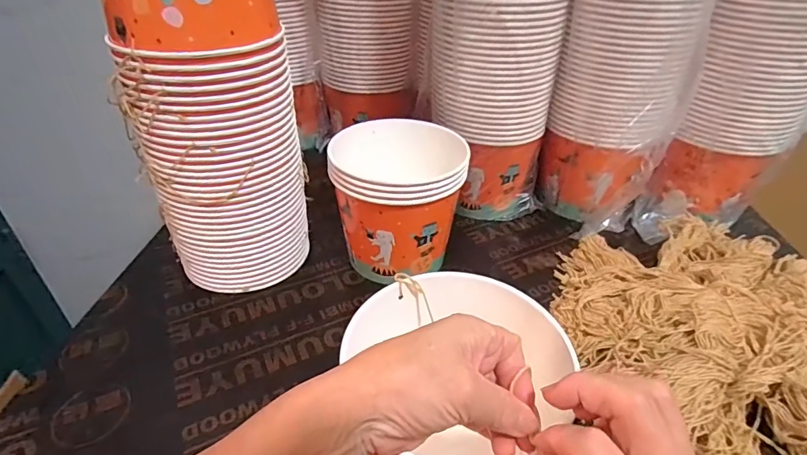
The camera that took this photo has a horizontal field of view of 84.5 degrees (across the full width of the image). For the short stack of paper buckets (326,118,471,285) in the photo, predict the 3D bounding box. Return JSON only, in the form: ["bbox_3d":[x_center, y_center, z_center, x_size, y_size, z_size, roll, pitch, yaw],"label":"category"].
[{"bbox_3d":[-0.007,-0.035,0.542,0.153,0.157,0.120,-5,36,-8],"label":"short stack of paper buckets"}]

